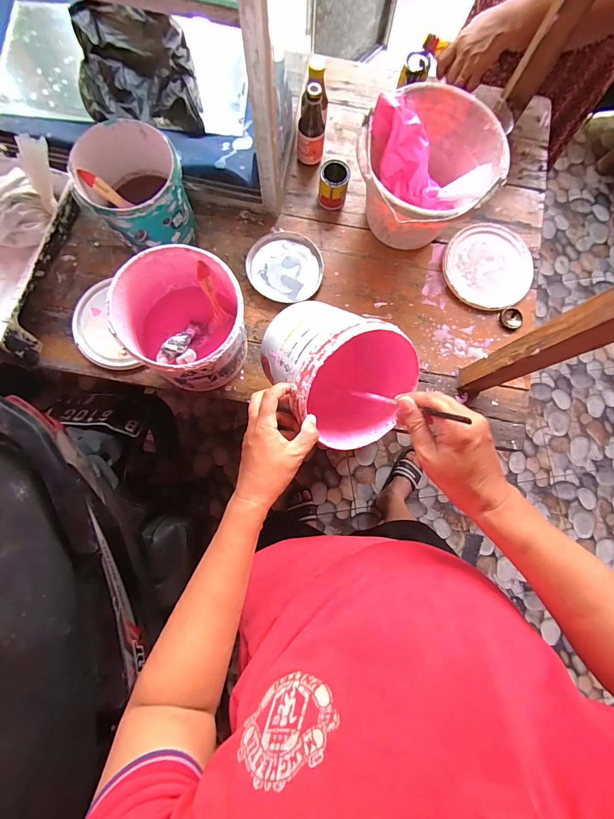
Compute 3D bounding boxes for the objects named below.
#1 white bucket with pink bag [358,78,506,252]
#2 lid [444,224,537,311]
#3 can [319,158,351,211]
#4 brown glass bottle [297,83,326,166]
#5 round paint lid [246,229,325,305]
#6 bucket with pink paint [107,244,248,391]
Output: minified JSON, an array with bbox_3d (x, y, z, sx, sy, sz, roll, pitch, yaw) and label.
[{"bbox_3d":[0.205,-0.412,0.635,0.231,0.175,0.238,0,83,-2],"label":"white bucket with pink bag"},{"bbox_3d":[0.367,-0.289,0.709,0.174,0.009,0.177,0,83,-2],"label":"lid"},{"bbox_3d":[0.053,-0.440,0.691,0.055,0.064,0.055,0,83,-2],"label":"can"},{"bbox_3d":[0.009,-0.541,0.674,0.054,0.137,0.052,4,82,-1],"label":"brown glass bottle"},{"bbox_3d":[-0.043,-0.285,0.701,0.153,0.009,0.139,32,83,2],"label":"round paint lid"},{"bbox_3d":[-0.188,-0.135,0.577,0.181,0.193,0.173,0,83,-2],"label":"bucket with pink paint"}]

